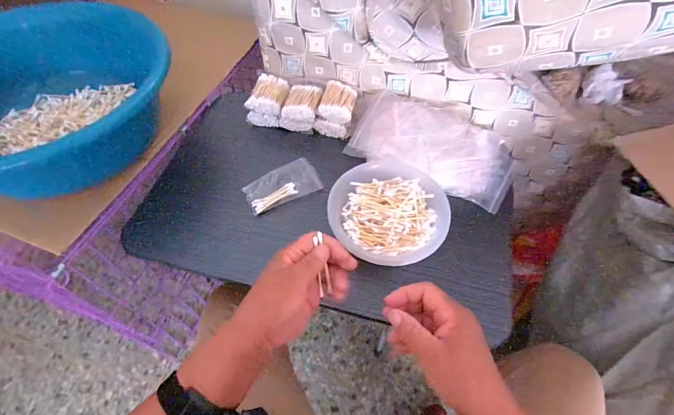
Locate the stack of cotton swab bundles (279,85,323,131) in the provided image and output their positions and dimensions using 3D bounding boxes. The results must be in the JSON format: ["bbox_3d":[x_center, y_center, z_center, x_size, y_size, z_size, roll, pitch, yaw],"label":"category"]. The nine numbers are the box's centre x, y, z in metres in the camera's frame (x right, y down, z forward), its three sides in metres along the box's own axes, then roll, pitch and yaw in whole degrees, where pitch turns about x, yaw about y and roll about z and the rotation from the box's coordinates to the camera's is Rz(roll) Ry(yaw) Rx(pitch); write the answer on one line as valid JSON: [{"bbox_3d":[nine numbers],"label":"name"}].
[{"bbox_3d":[-0.066,-0.179,0.653,0.069,0.057,0.071,7,56,4],"label":"stack of cotton swab bundles"}]

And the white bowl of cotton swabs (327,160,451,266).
[{"bbox_3d":[0.072,0.005,0.526,0.166,0.058,0.171,0,56,0],"label":"white bowl of cotton swabs"}]

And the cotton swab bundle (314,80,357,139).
[{"bbox_3d":[-0.002,-0.179,0.652,0.069,0.063,0.079,7,56,4],"label":"cotton swab bundle"}]

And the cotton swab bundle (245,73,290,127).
[{"bbox_3d":[-0.127,-0.198,0.670,0.069,0.061,0.077,10,56,6],"label":"cotton swab bundle"}]

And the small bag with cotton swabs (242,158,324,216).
[{"bbox_3d":[-0.093,-0.038,0.595,0.120,0.013,0.074,-24,59,-16],"label":"small bag with cotton swabs"}]

